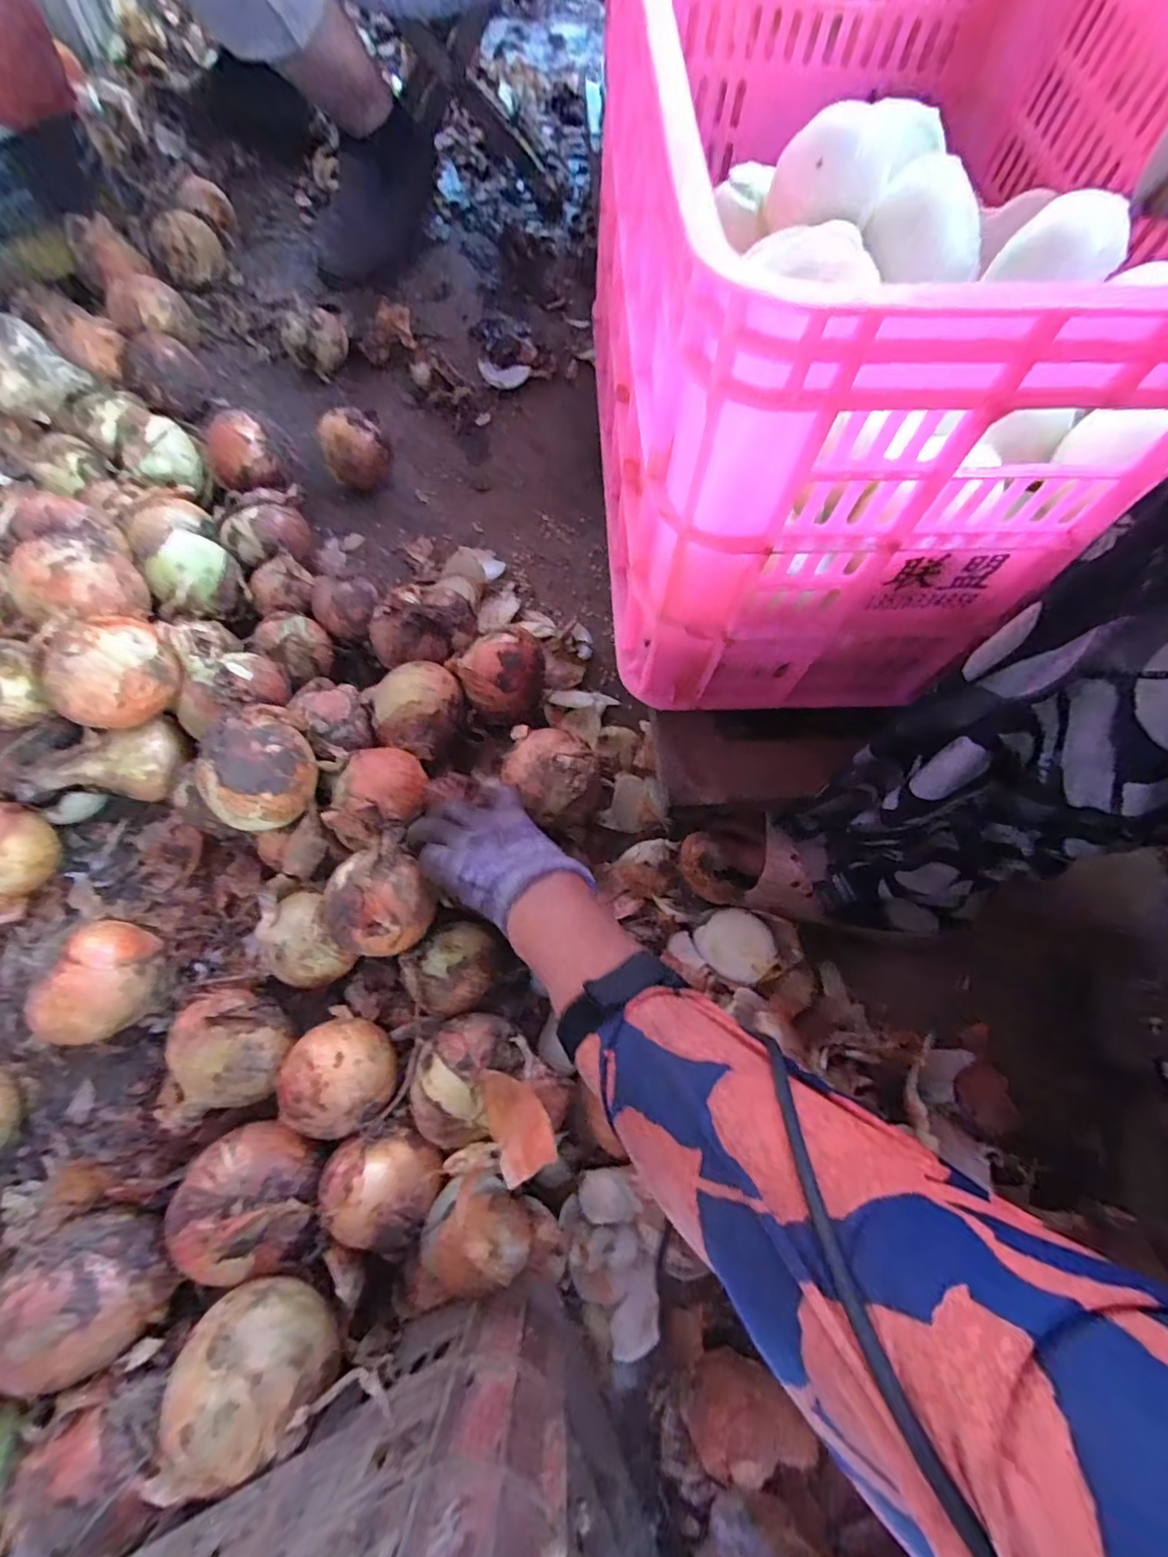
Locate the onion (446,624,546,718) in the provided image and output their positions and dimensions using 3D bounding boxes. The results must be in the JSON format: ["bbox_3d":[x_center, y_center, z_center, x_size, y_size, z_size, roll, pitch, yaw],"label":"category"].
[{"bbox_3d":[-0.077,-0.096,0.542,0.083,0.065,0.073,-7,69,-5],"label":"onion"}]

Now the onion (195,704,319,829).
[{"bbox_3d":[-0.245,-0.005,0.444,0.076,0.057,0.075,-28,72,-12],"label":"onion"}]

